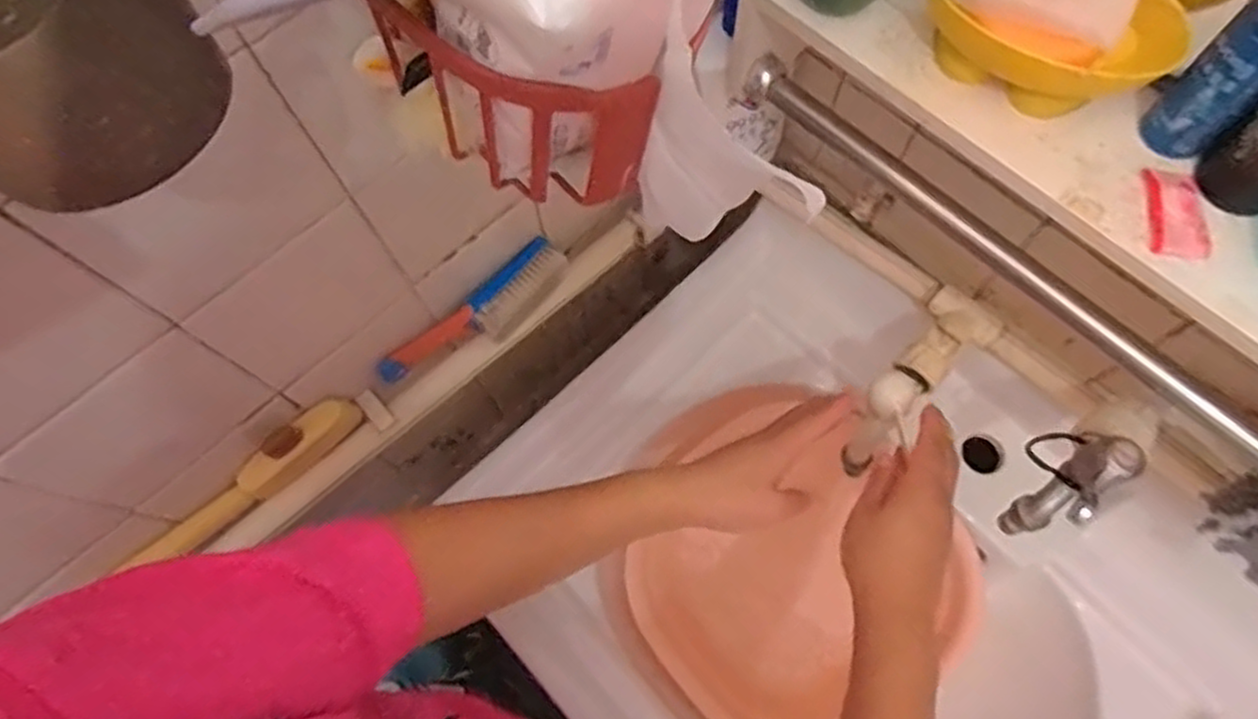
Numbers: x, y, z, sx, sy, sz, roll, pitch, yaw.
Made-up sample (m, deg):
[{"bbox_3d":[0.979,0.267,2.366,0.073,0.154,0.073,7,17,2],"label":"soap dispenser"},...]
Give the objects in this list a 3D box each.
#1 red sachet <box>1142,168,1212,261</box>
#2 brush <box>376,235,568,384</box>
[{"bbox_3d":[0.261,-0.070,0.342,0.027,0.007,0.044,10,70,5],"label":"red sachet"},{"bbox_3d":[-0.112,-0.031,0.544,0.158,0.023,0.037,-43,74,-13],"label":"brush"}]

